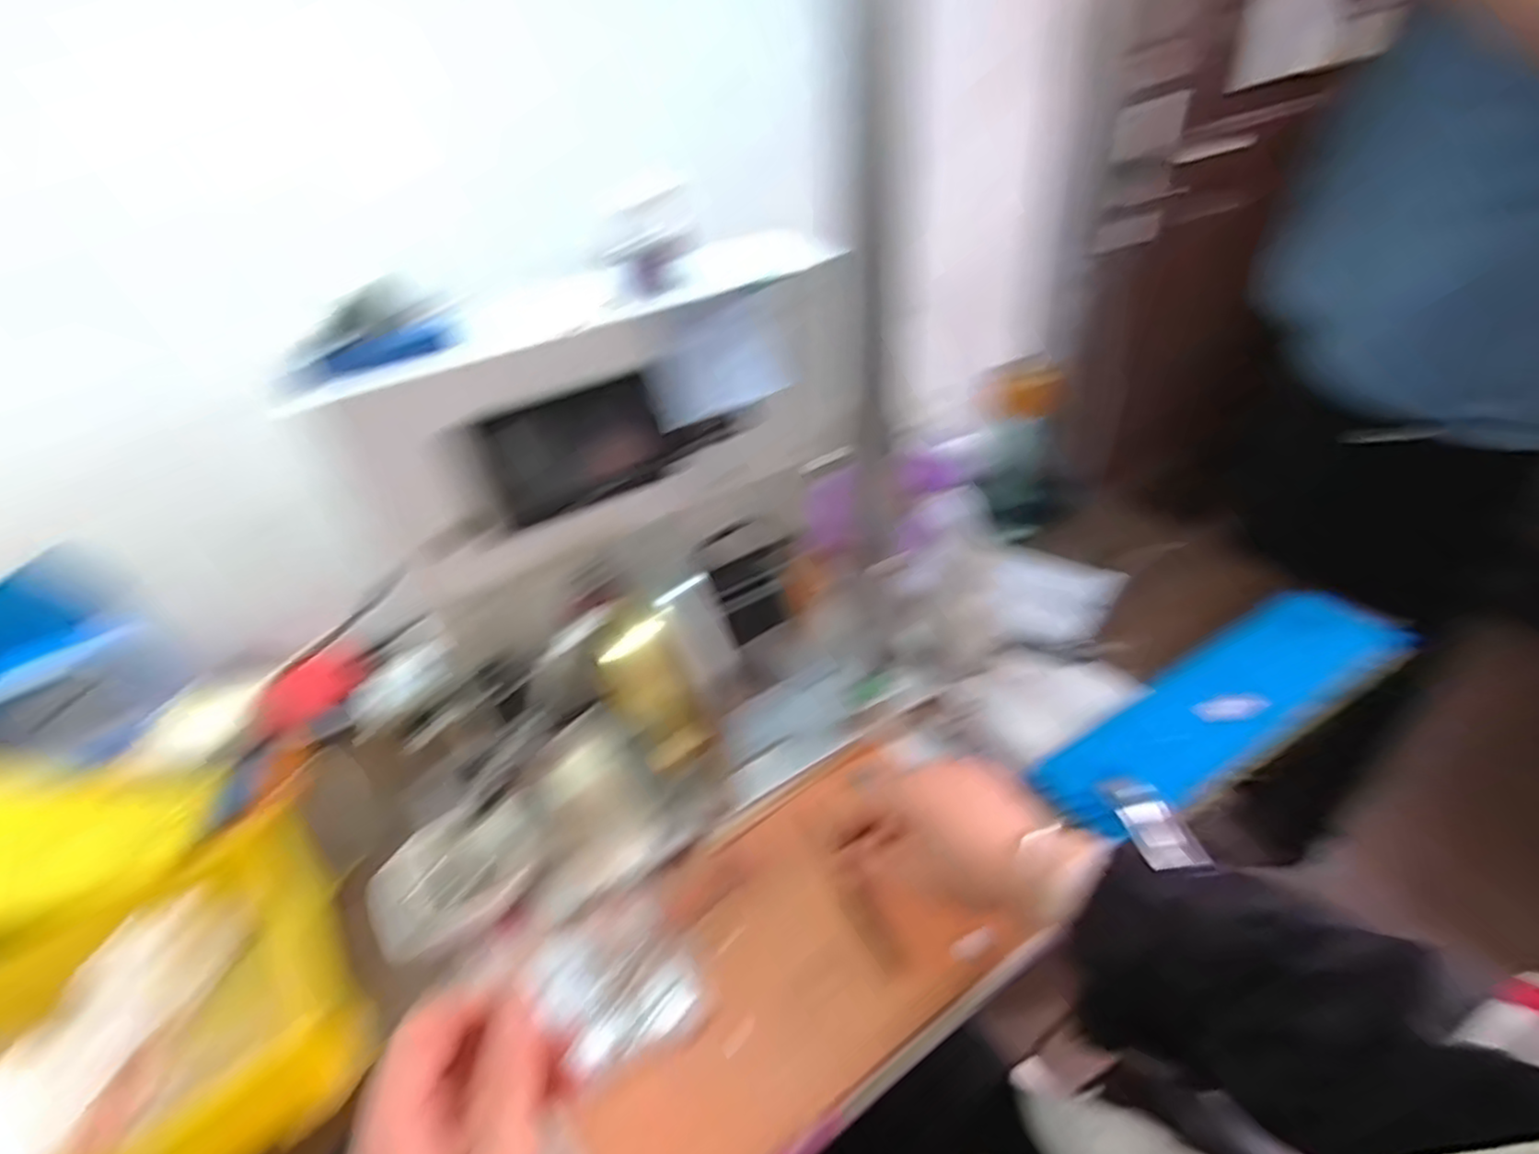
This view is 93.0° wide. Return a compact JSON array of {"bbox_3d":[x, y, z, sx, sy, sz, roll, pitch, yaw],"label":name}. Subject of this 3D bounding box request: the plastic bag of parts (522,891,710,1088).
[{"bbox_3d":[-0.095,0.251,0.453,0.089,0.010,0.099,-27,43,-25],"label":"plastic bag of parts"}]

